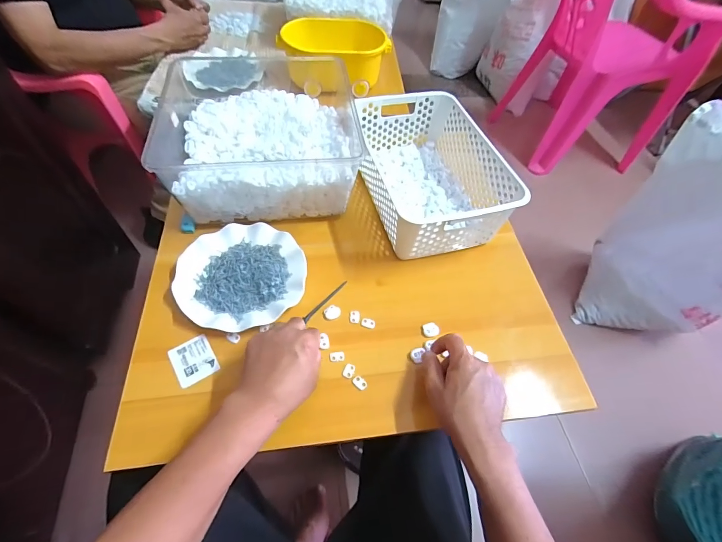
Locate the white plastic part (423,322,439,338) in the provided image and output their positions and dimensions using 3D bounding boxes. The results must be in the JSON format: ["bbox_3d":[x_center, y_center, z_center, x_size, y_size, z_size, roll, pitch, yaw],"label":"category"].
[{"bbox_3d":[0.100,0.084,0.509,0.021,0.011,0.023,2,55,-3],"label":"white plastic part"}]

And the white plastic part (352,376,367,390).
[{"bbox_3d":[-0.001,0.147,0.463,0.019,0.006,0.013,34,59,17],"label":"white plastic part"}]

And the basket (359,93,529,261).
[{"bbox_3d":[0.113,-0.174,0.628,0.196,0.116,0.309,-10,57,-12],"label":"basket"}]

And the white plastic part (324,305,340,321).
[{"bbox_3d":[-0.042,0.060,0.515,0.023,0.004,0.020,-28,62,-22],"label":"white plastic part"}]

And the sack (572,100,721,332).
[{"bbox_3d":[0.805,-0.079,0.869,0.231,0.600,0.371,-24,61,-20],"label":"sack"}]

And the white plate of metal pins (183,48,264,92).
[{"bbox_3d":[-0.325,-0.474,0.841,0.168,0.021,0.187,-17,58,-16],"label":"white plate of metal pins"}]

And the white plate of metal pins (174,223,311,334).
[{"bbox_3d":[-0.176,0.005,0.529,0.180,0.022,0.178,2,55,-3],"label":"white plate of metal pins"}]

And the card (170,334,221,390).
[{"bbox_3d":[-0.221,0.117,0.467,0.050,0.004,0.060,-27,62,-22],"label":"card"}]

